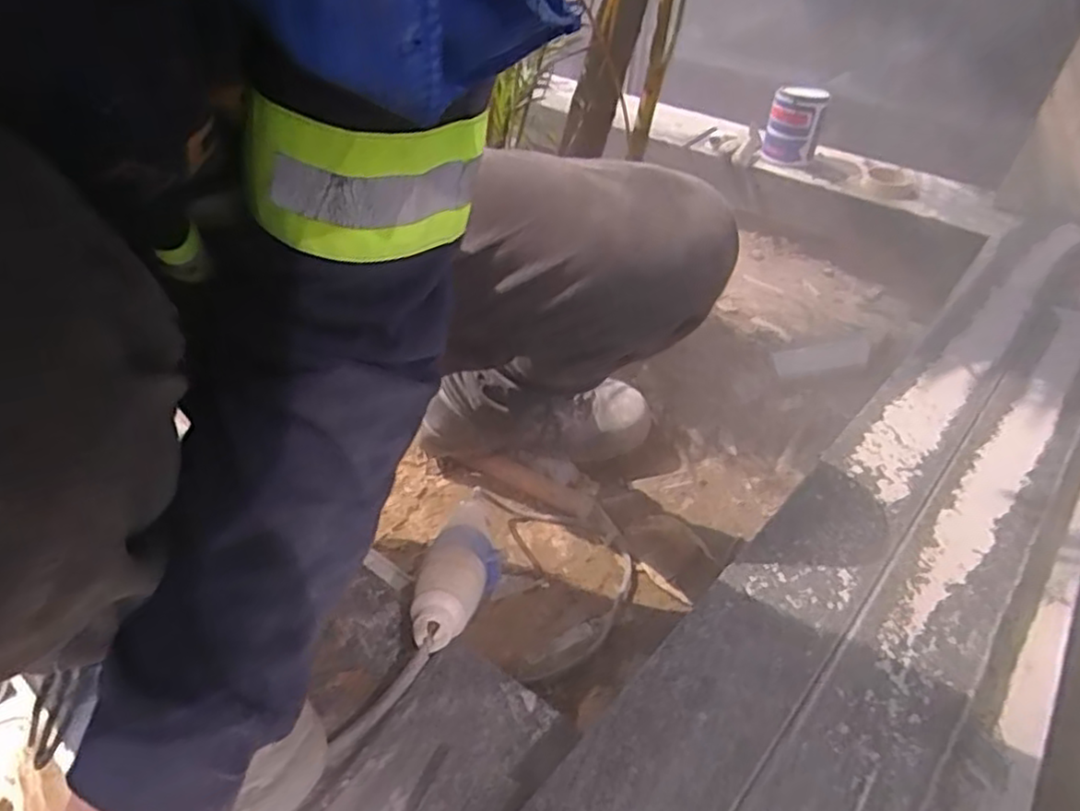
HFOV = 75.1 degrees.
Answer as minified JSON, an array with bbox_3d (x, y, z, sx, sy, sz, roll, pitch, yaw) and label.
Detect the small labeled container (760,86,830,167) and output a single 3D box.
[{"bbox_3d":[0.486,-0.539,1.348,0.102,0.128,0.072,15,40,12],"label":"small labeled container"}]

